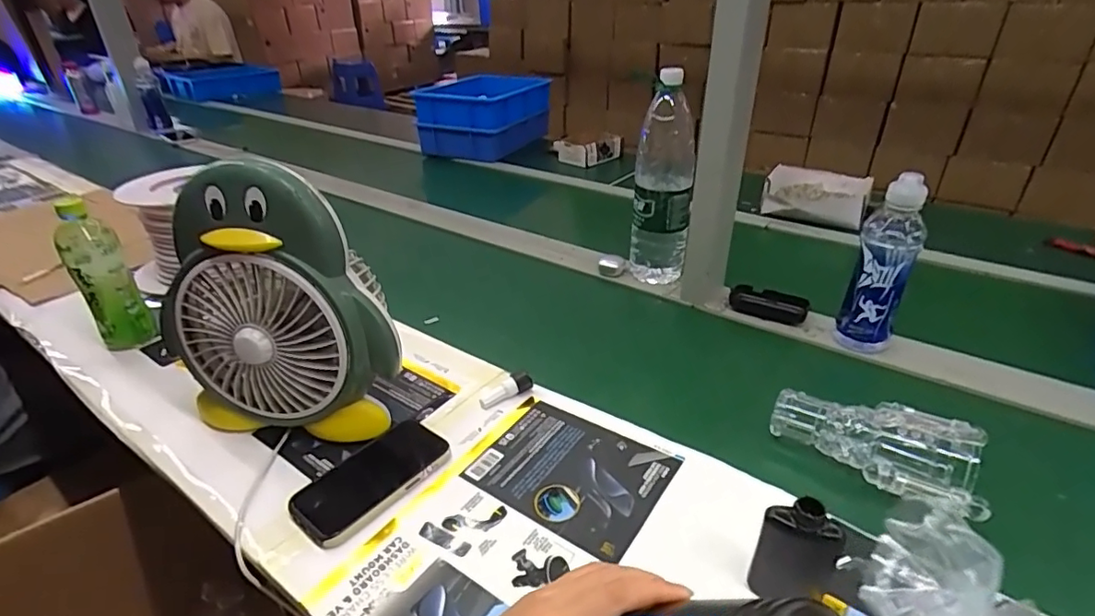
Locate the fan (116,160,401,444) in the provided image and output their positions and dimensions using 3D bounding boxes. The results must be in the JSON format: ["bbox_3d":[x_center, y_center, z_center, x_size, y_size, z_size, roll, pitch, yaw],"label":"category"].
[{"bbox_3d":[-0.285,-0.002,0.594,0.236,0.285,0.113,5,31,9],"label":"fan"}]

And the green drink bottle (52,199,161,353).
[{"bbox_3d":[-0.591,-0.040,0.740,0.063,0.196,0.055,-27,40,-37],"label":"green drink bottle"}]

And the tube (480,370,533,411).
[{"bbox_3d":[-0.050,0.099,0.668,0.068,0.018,0.022,-29,39,-20],"label":"tube"}]

